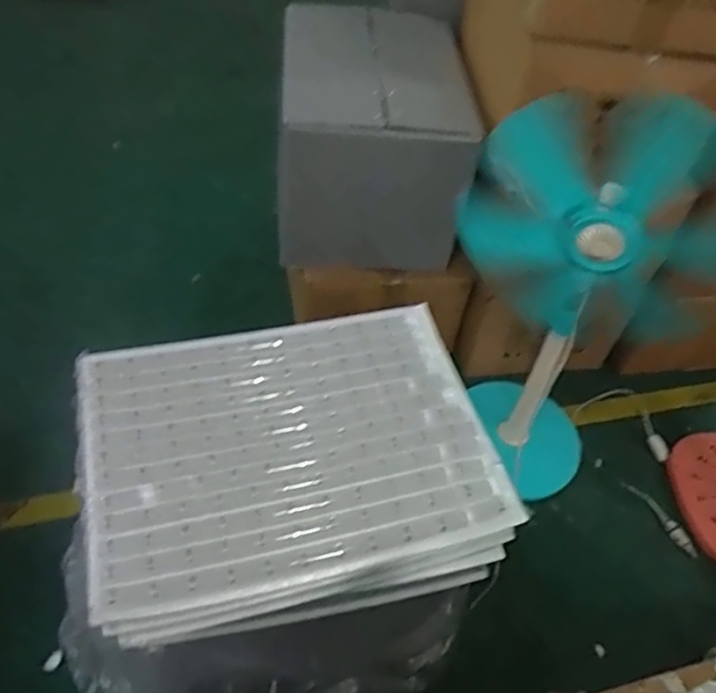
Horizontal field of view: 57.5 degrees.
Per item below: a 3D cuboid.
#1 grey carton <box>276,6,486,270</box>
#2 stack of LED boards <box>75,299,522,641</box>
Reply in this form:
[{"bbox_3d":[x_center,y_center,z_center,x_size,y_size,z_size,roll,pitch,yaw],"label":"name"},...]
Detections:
[{"bbox_3d":[0.029,-0.394,1.293,0.346,0.318,0.377,5,49,-2],"label":"grey carton"},{"bbox_3d":[-0.085,0.152,0.826,0.467,0.156,0.351,-9,51,-14],"label":"stack of LED boards"}]

